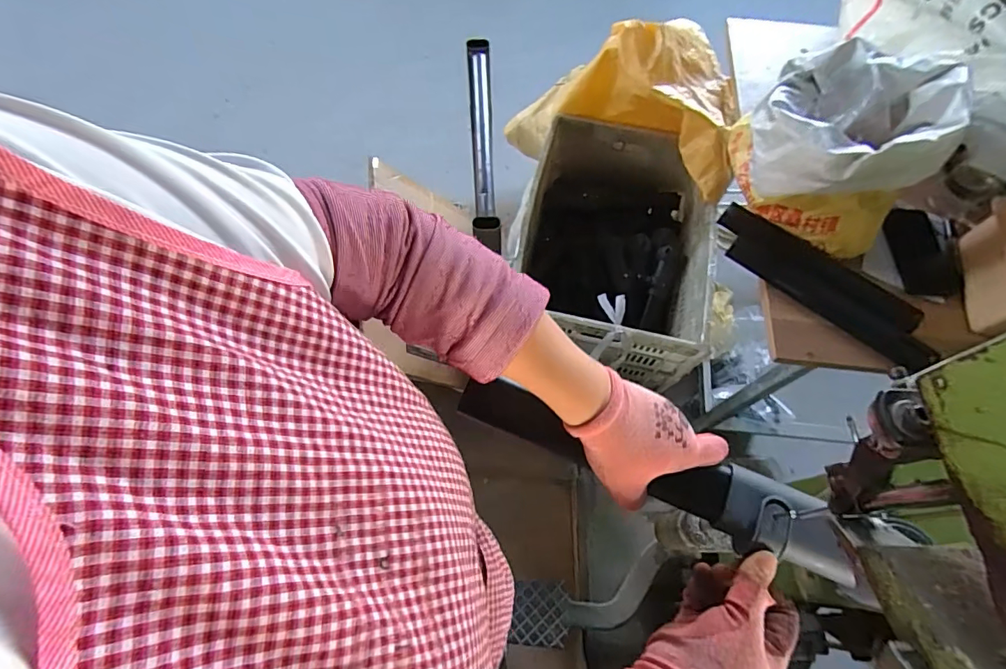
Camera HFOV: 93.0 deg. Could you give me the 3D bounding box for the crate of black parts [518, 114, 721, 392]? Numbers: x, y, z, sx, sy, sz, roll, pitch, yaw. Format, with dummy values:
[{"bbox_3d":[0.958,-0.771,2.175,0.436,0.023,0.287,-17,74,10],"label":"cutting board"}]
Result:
[{"bbox_3d":[0.318,-0.246,1.367,0.526,0.295,0.614,15,66,7],"label":"crate of black parts"}]

